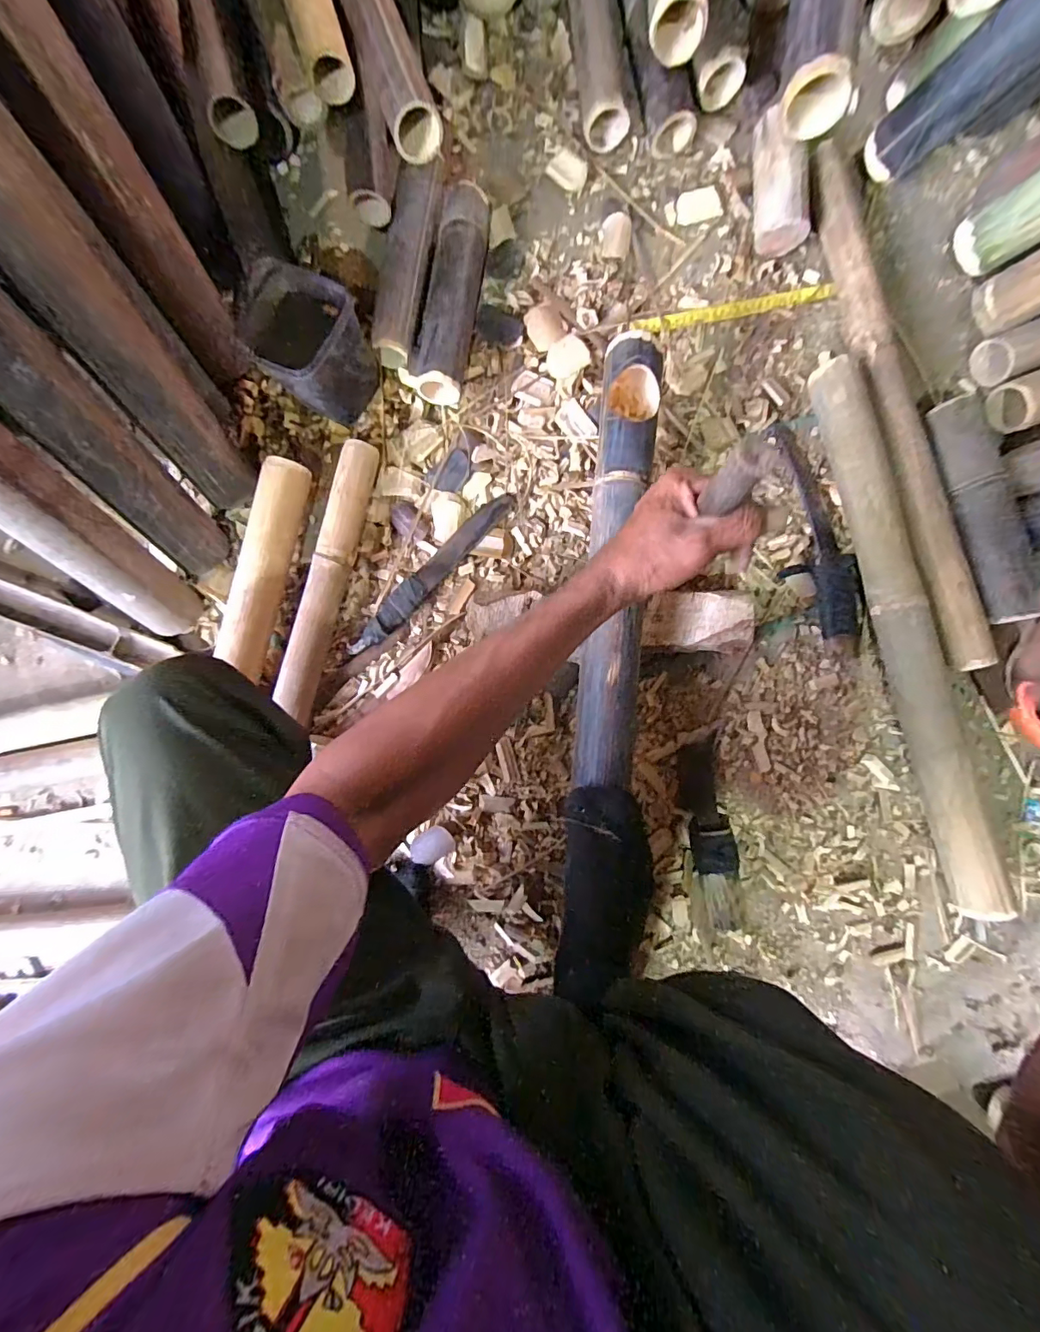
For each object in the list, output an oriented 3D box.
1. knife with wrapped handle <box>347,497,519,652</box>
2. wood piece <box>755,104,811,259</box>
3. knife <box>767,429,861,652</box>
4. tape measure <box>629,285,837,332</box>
[{"bbox_3d":[-0.114,-0.120,0.628,0.034,0.016,0.282,43,90,4],"label":"knife with wrapped handle"},{"bbox_3d":[0.321,-0.595,0.603,0.061,0.067,0.149,-1,88,3],"label":"wood piece"},{"bbox_3d":[0.359,-0.160,0.598,0.077,0.039,0.300,-14,87,2],"label":"knife"},{"bbox_3d":[0.275,-0.466,0.635,0.255,0.011,0.023,-9,87,2],"label":"tape measure"}]

